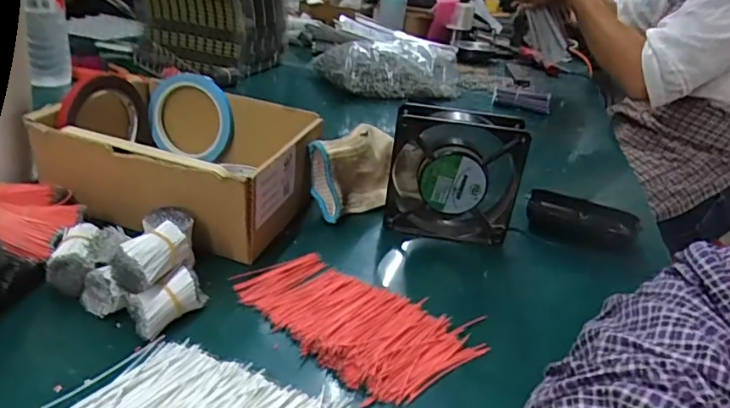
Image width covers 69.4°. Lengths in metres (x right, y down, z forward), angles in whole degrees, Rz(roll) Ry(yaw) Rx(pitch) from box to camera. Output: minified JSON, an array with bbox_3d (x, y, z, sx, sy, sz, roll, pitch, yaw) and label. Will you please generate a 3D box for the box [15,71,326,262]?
[{"bbox_3d":[-0.168,-0.045,0.514,0.234,0.082,0.185,15,28,17],"label":"box"}]

